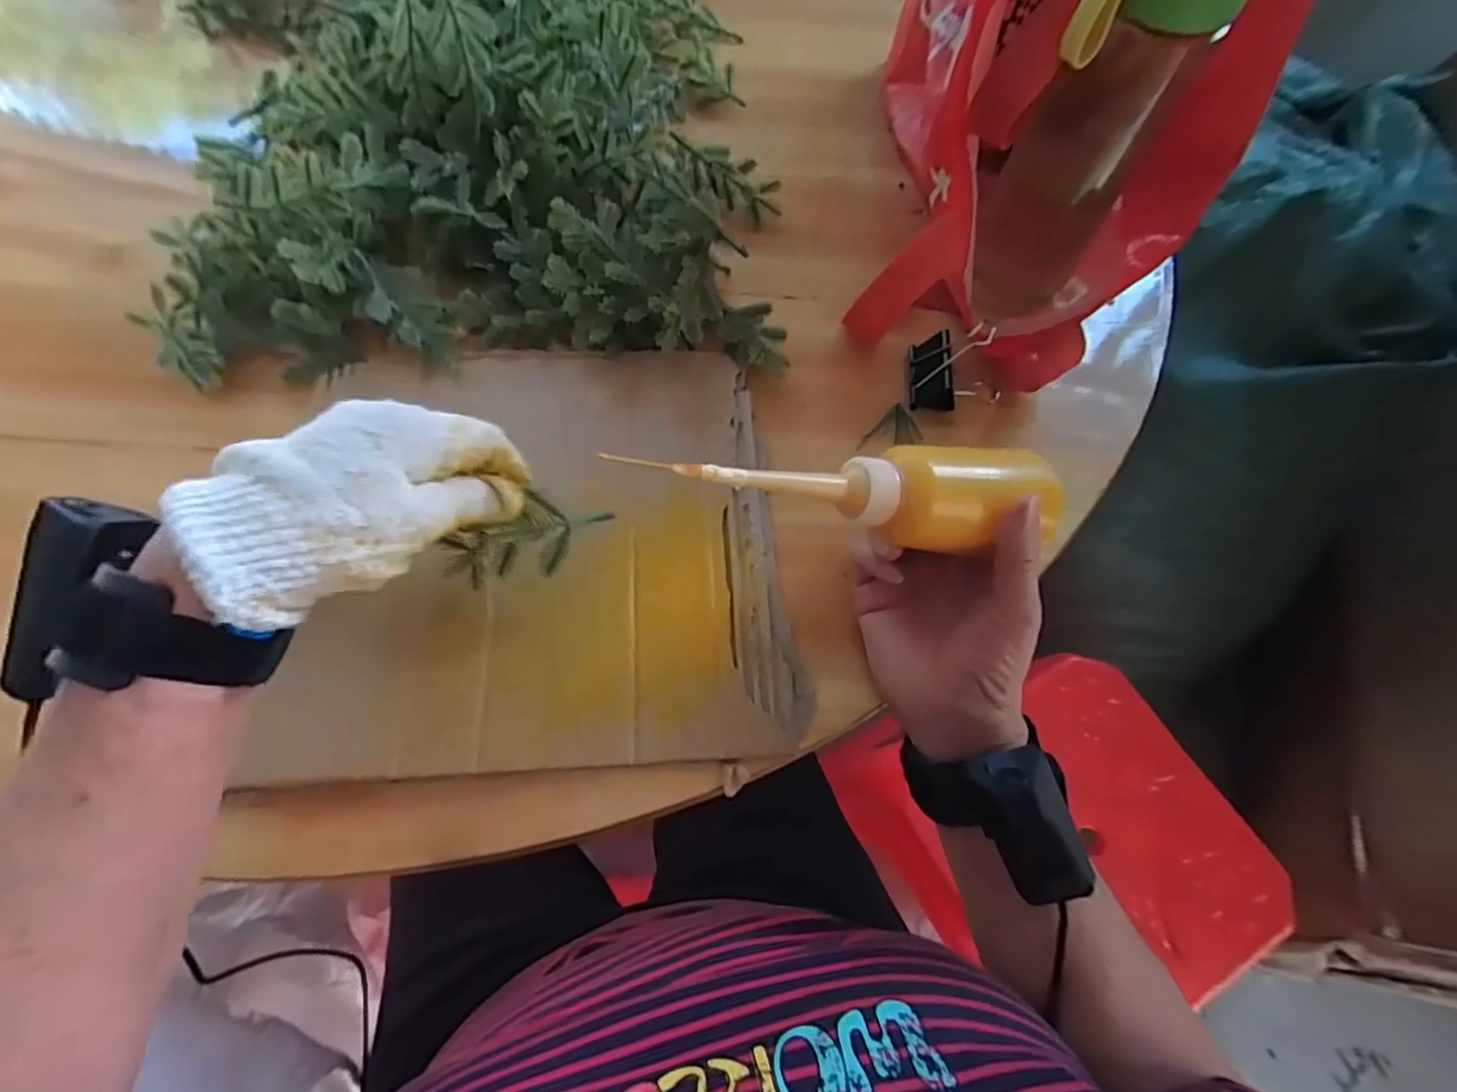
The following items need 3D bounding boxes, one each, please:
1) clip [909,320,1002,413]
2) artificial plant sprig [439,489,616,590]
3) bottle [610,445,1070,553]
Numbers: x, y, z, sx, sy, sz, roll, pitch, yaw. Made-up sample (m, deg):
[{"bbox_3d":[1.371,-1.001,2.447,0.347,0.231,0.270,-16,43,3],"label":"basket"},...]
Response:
[{"bbox_3d":[0.153,-0.119,0.401,0.060,0.045,0.054,5,64,0],"label":"clip"},{"bbox_3d":[-0.099,-0.003,0.299,0.083,0.028,0.029,-19,66,3],"label":"artificial plant sprig"},{"bbox_3d":[0.051,-0.027,0.257,0.164,0.033,0.043,2,64,-12],"label":"bottle"}]

